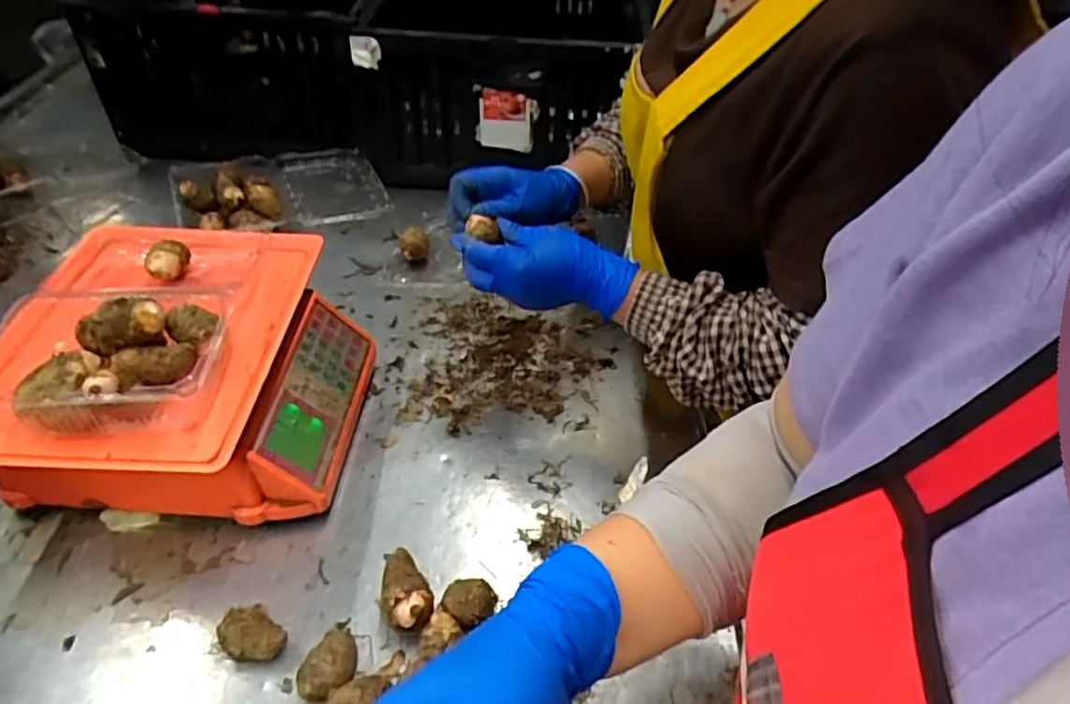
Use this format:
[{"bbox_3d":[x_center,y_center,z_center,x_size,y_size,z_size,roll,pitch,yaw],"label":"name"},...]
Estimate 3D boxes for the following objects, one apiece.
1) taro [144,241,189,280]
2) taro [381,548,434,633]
[{"bbox_3d":[-0.346,-0.088,0.623,0.029,0.031,0.036,6,44,3],"label":"taro"},{"bbox_3d":[-0.103,0.193,0.529,0.037,0.044,0.066,-12,46,-14],"label":"taro"}]

